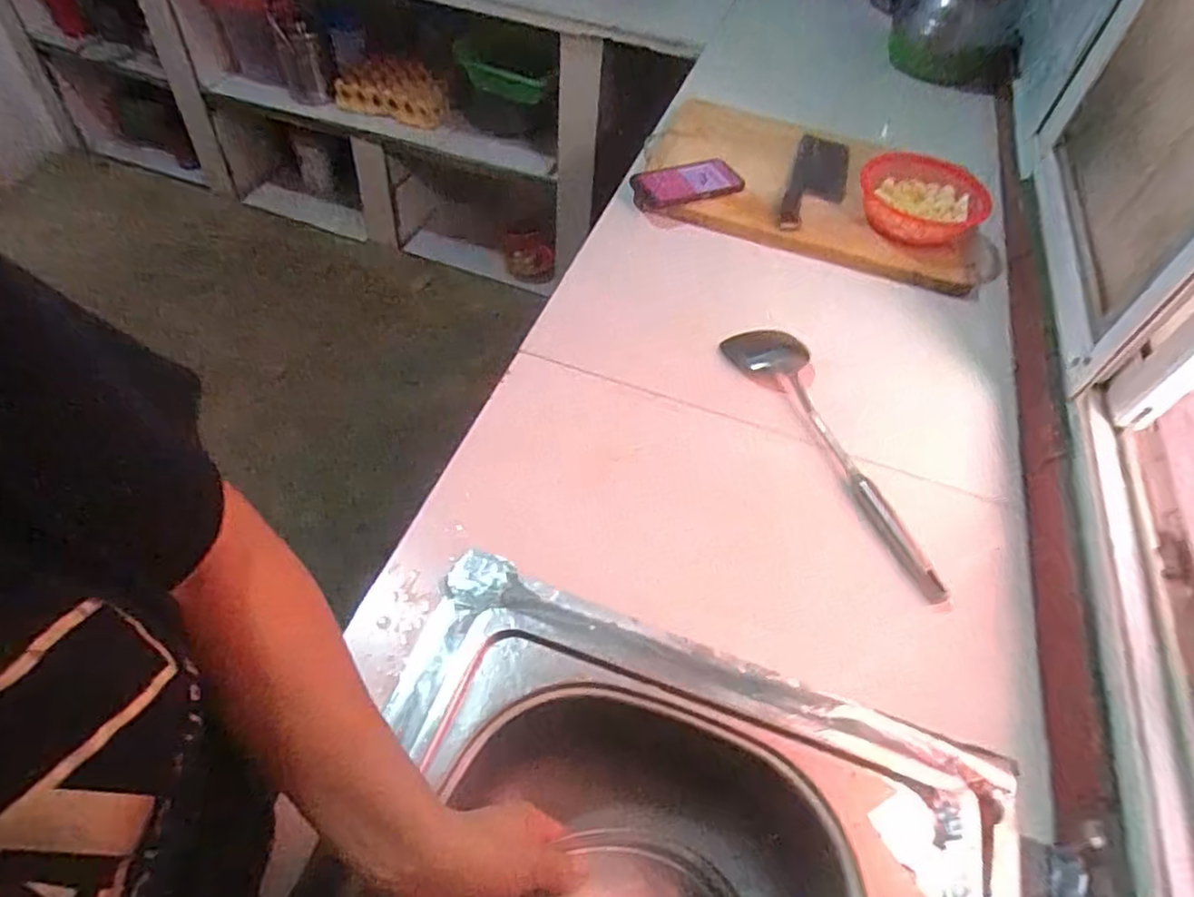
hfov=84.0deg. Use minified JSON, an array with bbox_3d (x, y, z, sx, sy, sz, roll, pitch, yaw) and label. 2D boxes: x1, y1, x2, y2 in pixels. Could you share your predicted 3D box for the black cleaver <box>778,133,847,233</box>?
[{"bbox_3d":[0.343,-0.420,1.026,0.079,0.028,0.304,18,53,7],"label":"black cleaver"}]

